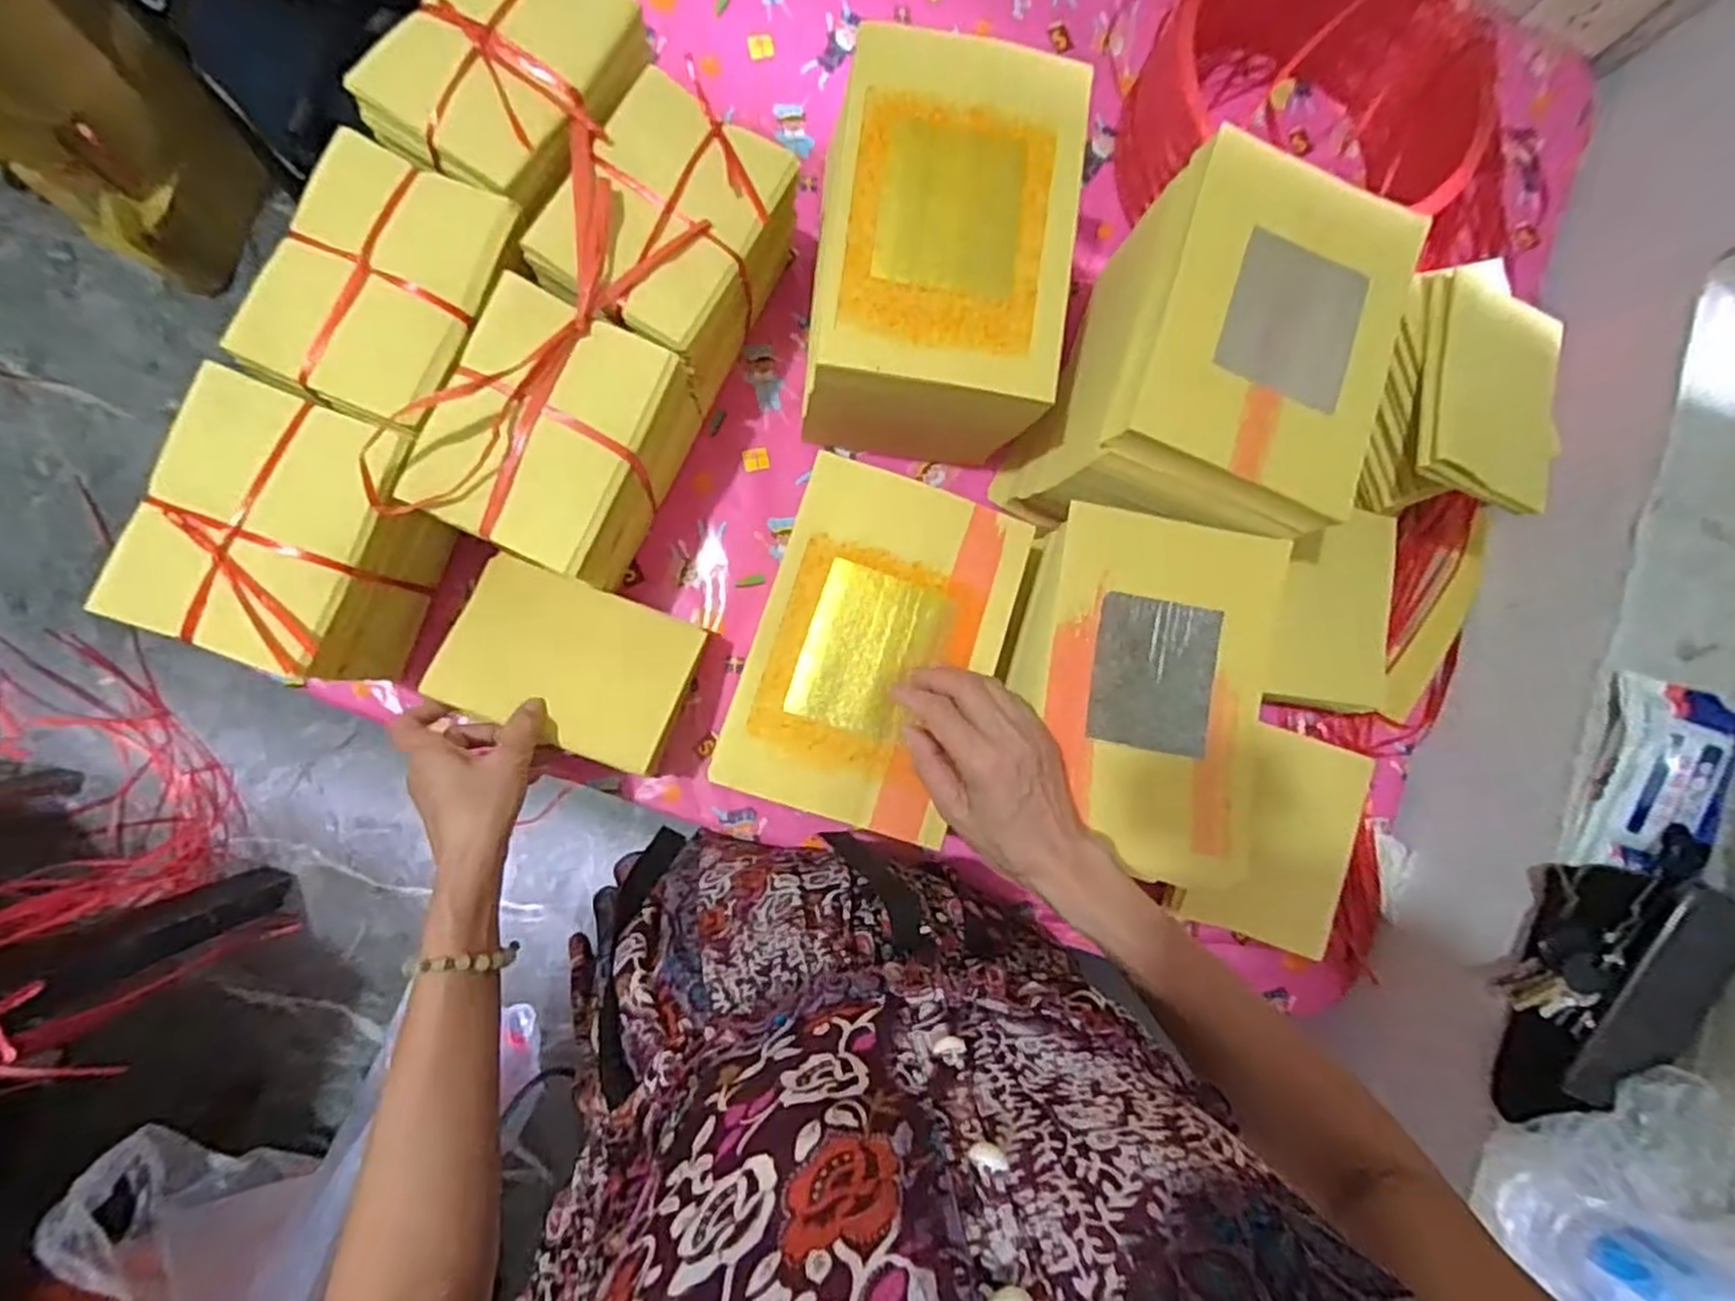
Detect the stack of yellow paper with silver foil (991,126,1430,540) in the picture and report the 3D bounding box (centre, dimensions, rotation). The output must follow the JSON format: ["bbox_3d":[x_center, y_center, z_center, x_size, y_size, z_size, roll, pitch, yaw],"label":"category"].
[{"bbox_3d":[0.255,-0.206,0.585,0.187,0.174,0.256,23,85,-5],"label":"stack of yellow paper with silver foil"}]

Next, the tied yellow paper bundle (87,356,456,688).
[{"bbox_3d":[-0.371,-0.073,0.508,0.117,0.136,0.159,19,85,-6],"label":"tied yellow paper bundle"}]

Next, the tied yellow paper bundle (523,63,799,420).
[{"bbox_3d":[-0.141,-0.295,0.570,0.128,0.137,0.167,29,84,-5],"label":"tied yellow paper bundle"}]

